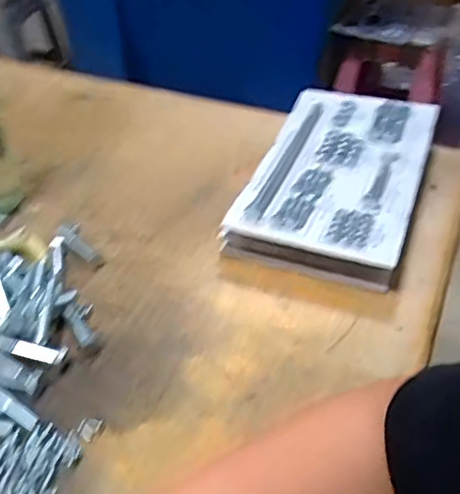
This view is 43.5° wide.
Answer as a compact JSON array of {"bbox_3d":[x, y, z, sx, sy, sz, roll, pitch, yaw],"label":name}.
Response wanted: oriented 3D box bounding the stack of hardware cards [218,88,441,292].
[{"bbox_3d":[0.137,-0.095,0.721,0.192,0.051,0.331,14,44,16],"label":"stack of hardware cards"}]

